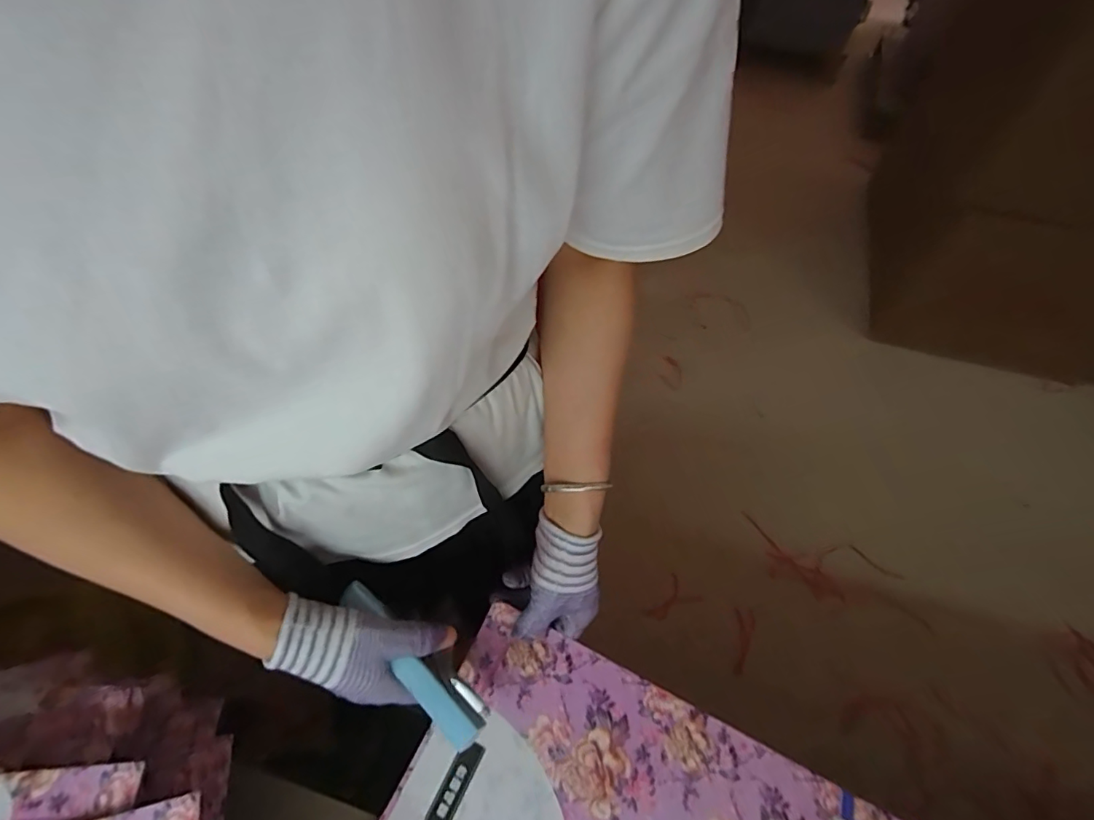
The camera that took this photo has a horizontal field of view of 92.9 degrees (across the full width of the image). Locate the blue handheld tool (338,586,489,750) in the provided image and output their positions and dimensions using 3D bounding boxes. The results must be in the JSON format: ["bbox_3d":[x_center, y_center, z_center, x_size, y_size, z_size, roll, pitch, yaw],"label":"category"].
[{"bbox_3d":[-0.105,0.193,0.406,0.149,0.036,0.029,42,71,17],"label":"blue handheld tool"}]

